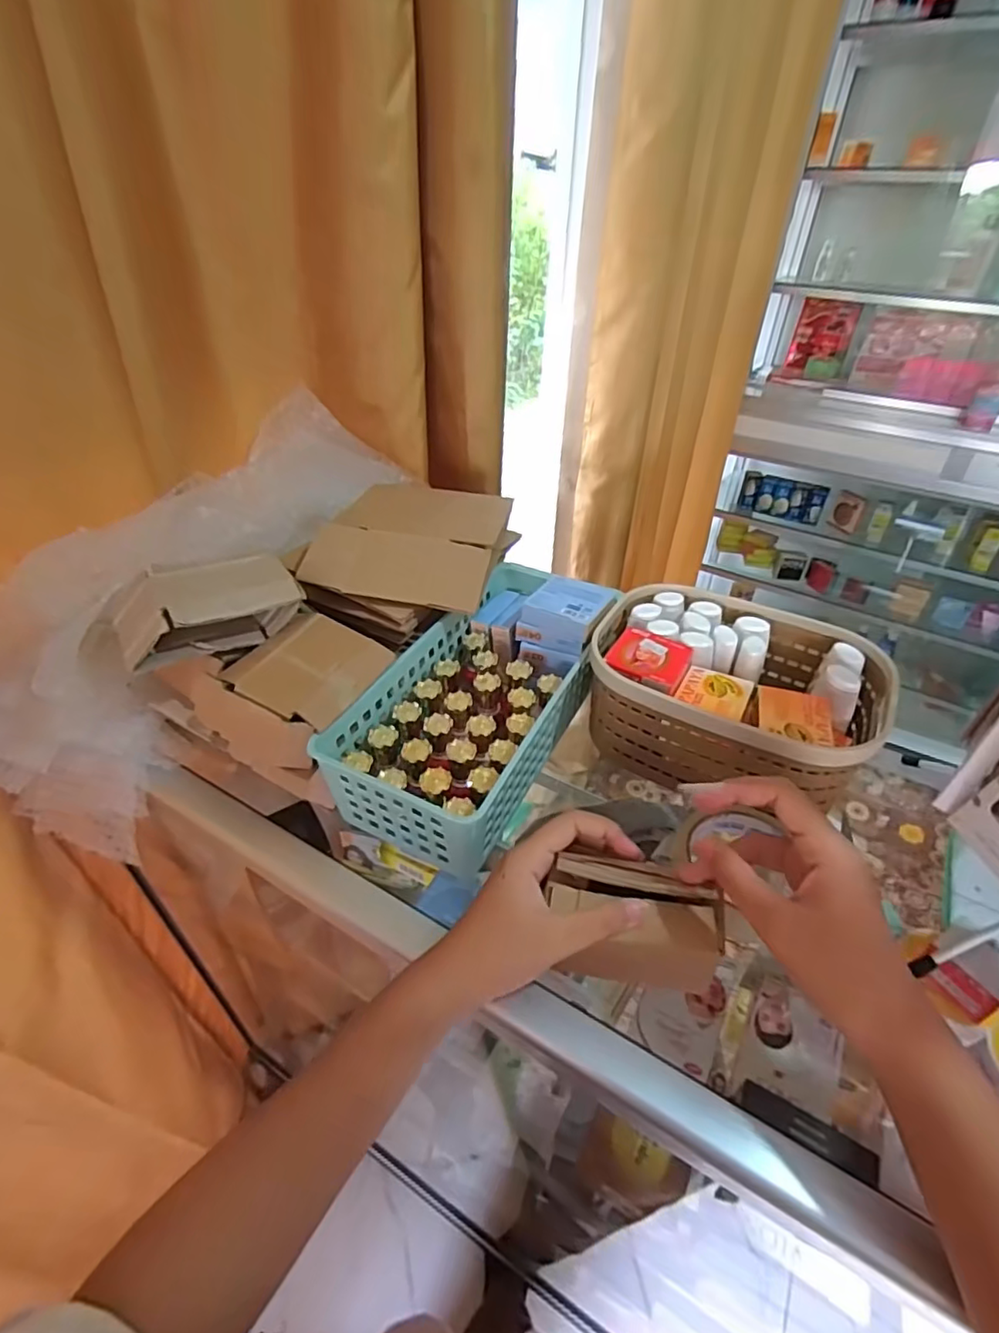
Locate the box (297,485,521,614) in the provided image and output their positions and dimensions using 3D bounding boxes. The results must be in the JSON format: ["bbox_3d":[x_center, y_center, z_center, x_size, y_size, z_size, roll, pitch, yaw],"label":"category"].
[{"bbox_3d":[-0.074,-0.133,0.575,0.155,0.033,0.211,9,39,9],"label":"box"}]

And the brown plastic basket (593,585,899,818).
[{"bbox_3d":[0.186,0.020,0.484,0.213,0.085,0.163,15,40,17],"label":"brown plastic basket"}]

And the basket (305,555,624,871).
[{"bbox_3d":[-0.007,0.017,0.493,0.133,0.091,0.282,20,42,22],"label":"basket"}]

